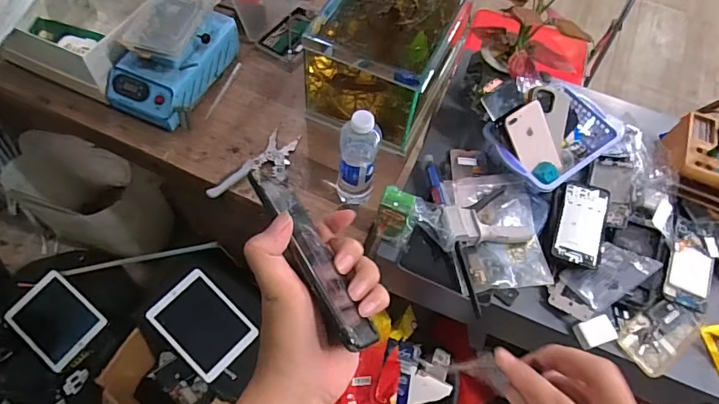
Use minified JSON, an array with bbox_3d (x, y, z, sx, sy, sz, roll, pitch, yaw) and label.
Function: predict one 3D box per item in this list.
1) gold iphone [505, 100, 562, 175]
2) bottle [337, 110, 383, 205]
[{"bbox_3d":[0.308,-0.102,0.815,0.075,0.011,0.137,-31,112,-7],"label":"gold iphone"},{"bbox_3d":[-0.002,-0.059,0.727,0.059,0.201,0.058,5,61,-1],"label":"bottle"}]

